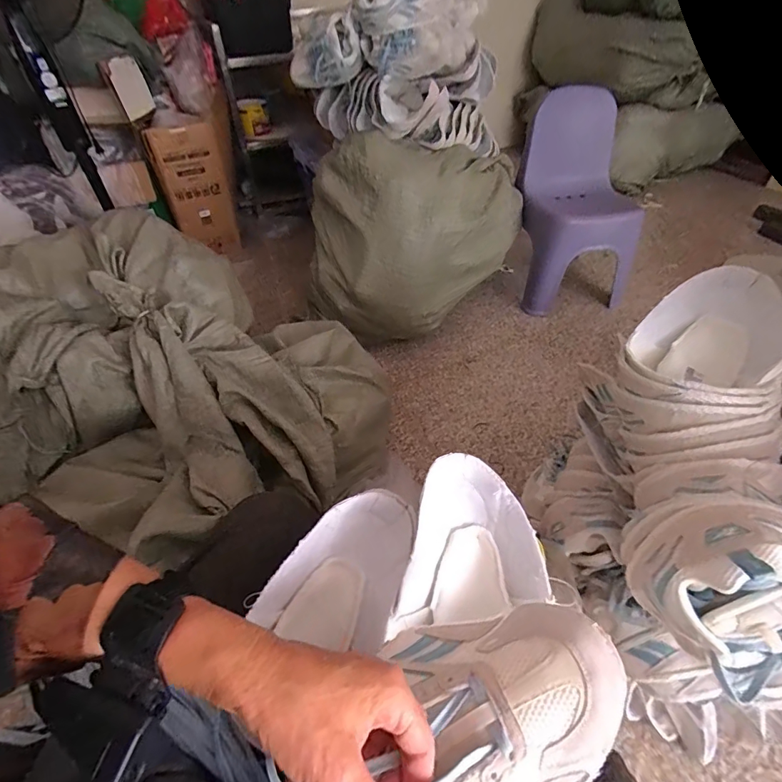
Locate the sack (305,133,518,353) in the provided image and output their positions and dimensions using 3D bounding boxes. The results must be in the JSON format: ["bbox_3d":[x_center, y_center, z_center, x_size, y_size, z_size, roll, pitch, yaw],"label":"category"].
[{"bbox_3d":[0.079,-0.472,1.240,0.651,0.436,0.353,-33,54,-27],"label":"sack"}]

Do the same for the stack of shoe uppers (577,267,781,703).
[{"bbox_3d":[0.354,0.064,0.499,0.171,0.186,0.432,14,48,14],"label":"stack of shoe uppers"}]

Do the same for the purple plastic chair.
[{"bbox_3d":[0.582,-0.555,1.330,0.342,0.547,0.313,0,46,1],"label":"purple plastic chair"}]

